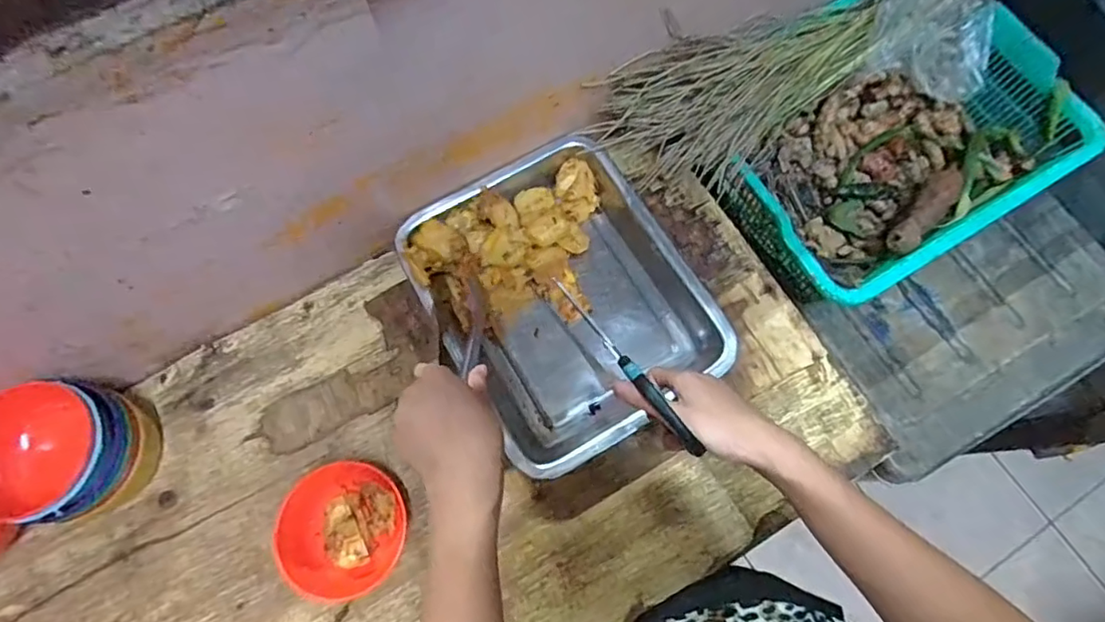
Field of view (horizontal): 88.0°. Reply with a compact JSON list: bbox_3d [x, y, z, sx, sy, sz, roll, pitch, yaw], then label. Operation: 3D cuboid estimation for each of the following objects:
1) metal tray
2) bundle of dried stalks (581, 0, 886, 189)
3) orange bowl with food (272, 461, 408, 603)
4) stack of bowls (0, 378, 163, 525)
[{"bbox_3d":[0.010,-0.013,0.581,0.237,0.058,0.289,-30,73,-10],"label":"metal tray"},{"bbox_3d":[0.222,-0.239,0.608,0.351,0.091,0.129,-29,75,-9],"label":"bundle of dried stalks"},{"bbox_3d":[-0.186,0.196,0.513,0.099,0.057,0.109,-5,70,-1],"label":"orange bowl with food"},{"bbox_3d":[-0.436,0.126,0.515,0.102,0.101,0.115,5,71,2],"label":"stack of bowls"}]

